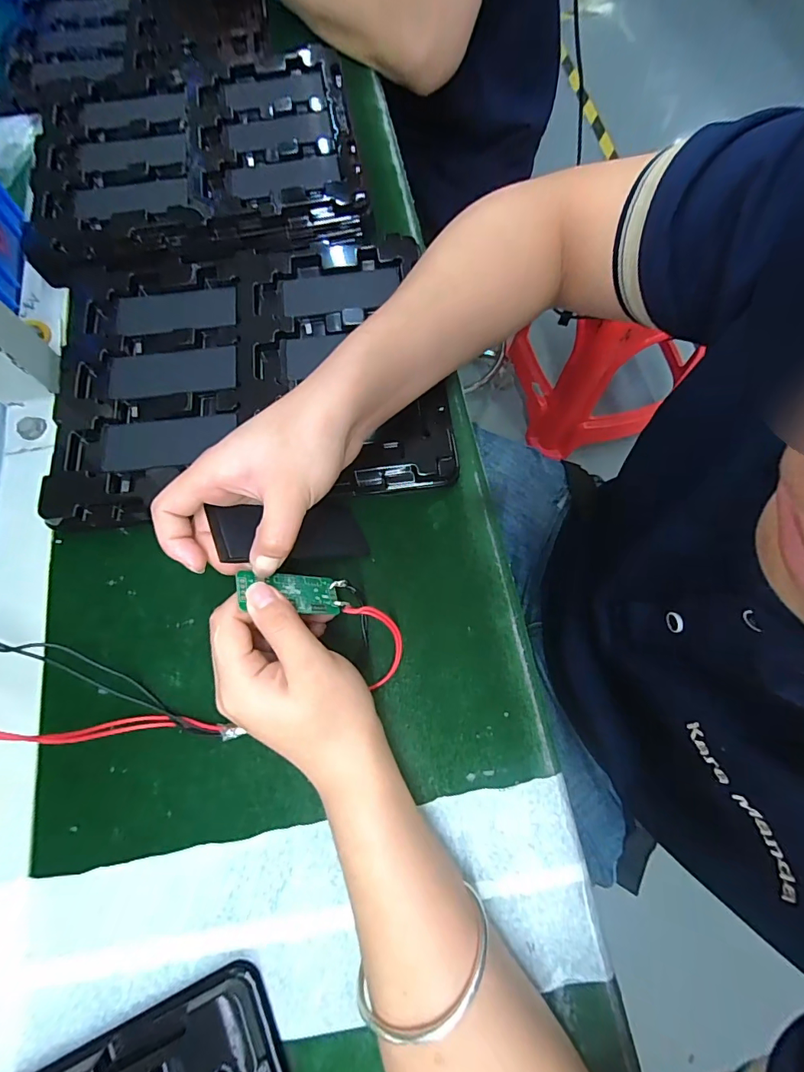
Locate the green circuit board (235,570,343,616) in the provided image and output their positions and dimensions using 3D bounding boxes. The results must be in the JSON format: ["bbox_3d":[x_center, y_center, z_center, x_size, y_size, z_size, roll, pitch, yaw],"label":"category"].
[{"bbox_3d":[-0.060,0.030,0.240,0.055,0.004,0.023,9,48,-32],"label":"green circuit board"}]

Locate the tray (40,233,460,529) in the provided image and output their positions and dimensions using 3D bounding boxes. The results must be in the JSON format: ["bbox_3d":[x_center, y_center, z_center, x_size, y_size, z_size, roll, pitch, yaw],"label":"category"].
[{"bbox_3d":[-0.110,-0.126,0.329,0.270,0.017,0.217,-7,72,-1],"label":"tray"}]

